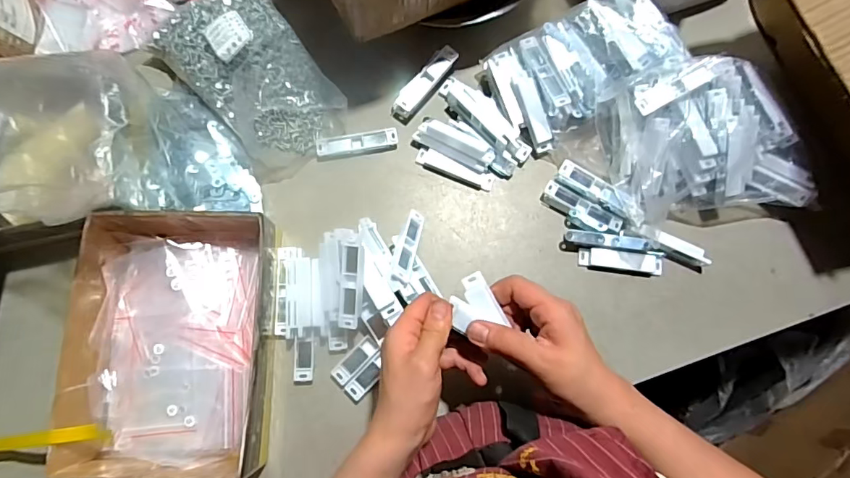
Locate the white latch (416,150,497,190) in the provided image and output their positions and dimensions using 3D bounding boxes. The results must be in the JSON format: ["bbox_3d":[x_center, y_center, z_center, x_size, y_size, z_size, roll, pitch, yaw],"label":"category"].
[{"bbox_3d":[0.035,-0.081,0.563,0.094,0.012,0.023,21,79,3],"label":"white latch"}]

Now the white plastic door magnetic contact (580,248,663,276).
[{"bbox_3d":[0.224,0.024,0.544,0.094,0.011,0.023,7,78,0],"label":"white plastic door magnetic contact"}]

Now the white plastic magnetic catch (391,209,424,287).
[{"bbox_3d":[-0.018,0.010,0.530,0.018,0.021,0.092,13,51,2],"label":"white plastic magnetic catch"}]

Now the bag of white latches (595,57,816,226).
[{"bbox_3d":[0.310,-0.110,0.539,0.196,0.076,0.161,-10,79,-3],"label":"bag of white latches"}]

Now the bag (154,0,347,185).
[{"bbox_3d":[-0.197,-0.193,0.550,0.140,0.085,0.220,-38,81,-8],"label":"bag"}]

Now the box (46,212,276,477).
[{"bbox_3d":[-0.252,0.104,0.490,0.186,0.069,0.253,0,78,-1],"label":"box"}]

